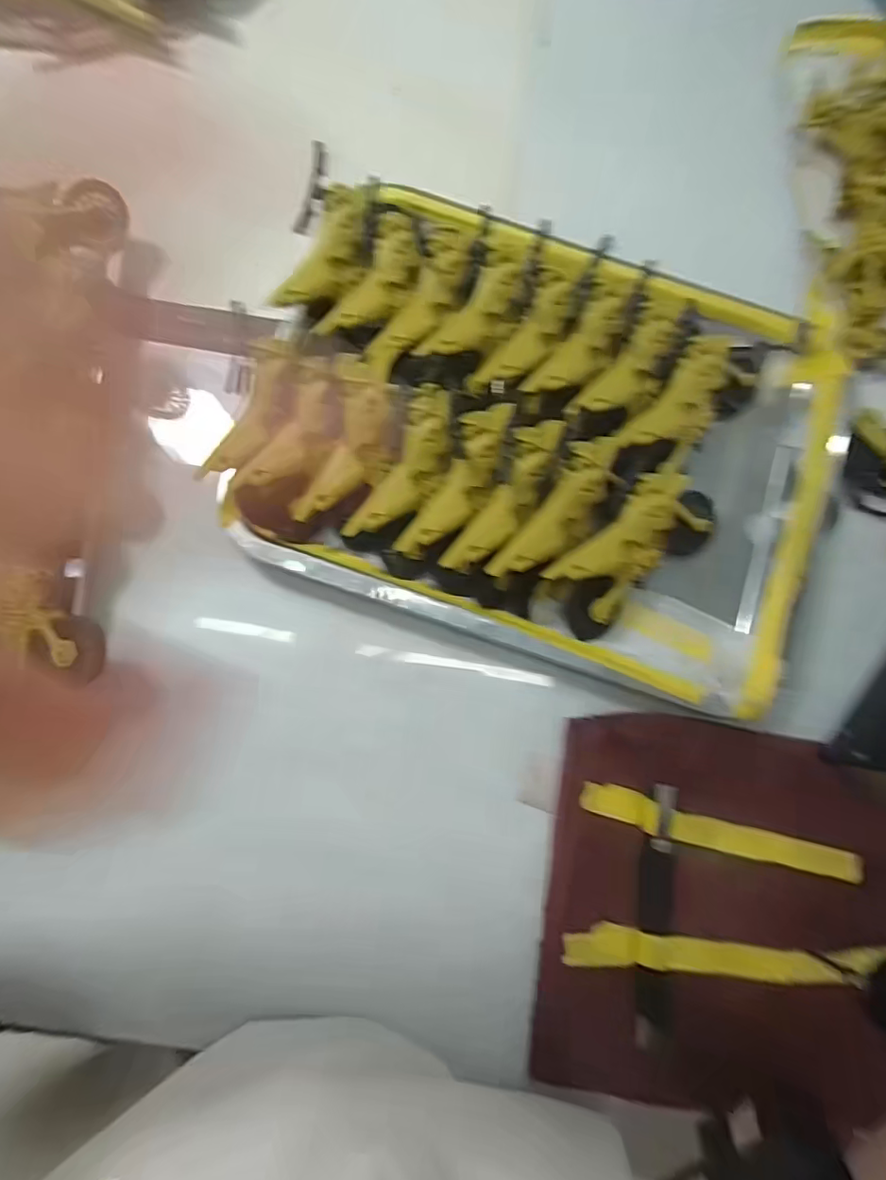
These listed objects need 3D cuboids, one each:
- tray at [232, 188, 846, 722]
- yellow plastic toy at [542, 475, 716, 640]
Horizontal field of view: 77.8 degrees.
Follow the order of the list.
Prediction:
[{"bbox_3d":[0.062,-0.092,0.324,0.352,0.042,0.250,18,80,0],"label":"tray"},{"bbox_3d":[0.117,-0.025,0.330,0.117,0.039,0.054,-38,85,-8],"label":"yellow plastic toy"}]

